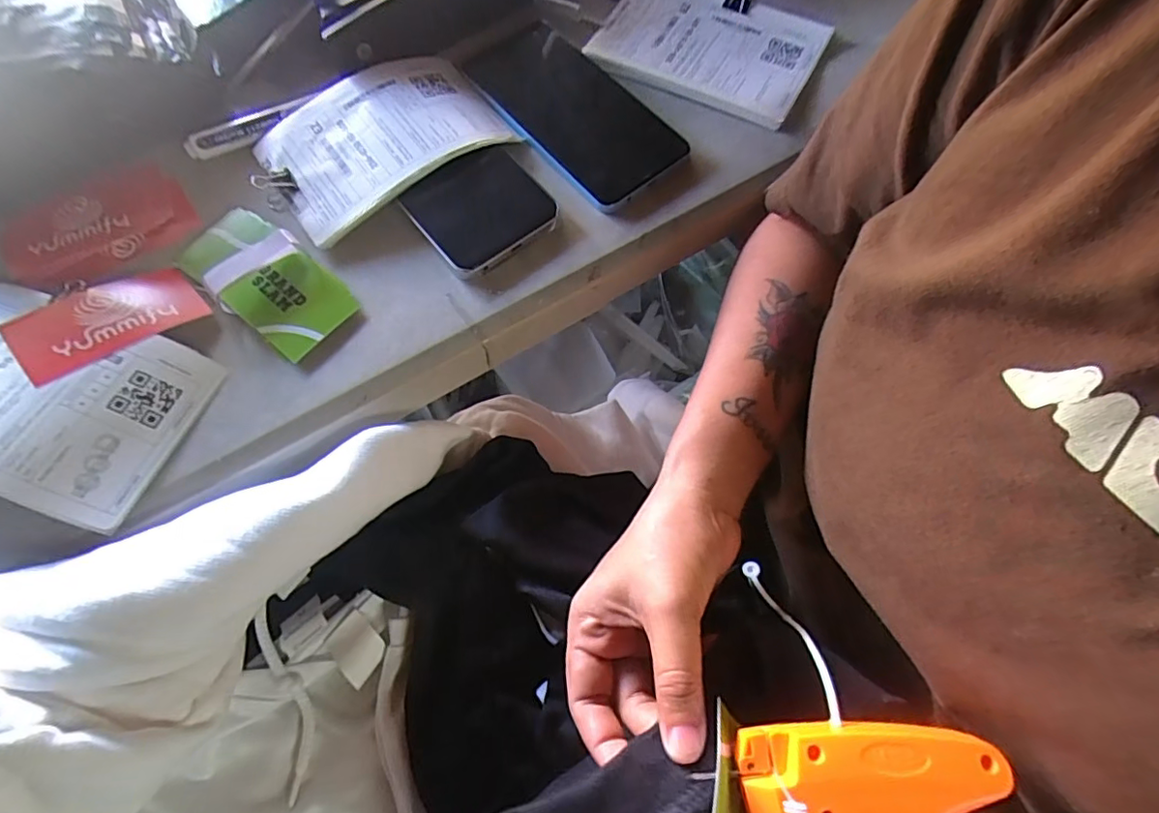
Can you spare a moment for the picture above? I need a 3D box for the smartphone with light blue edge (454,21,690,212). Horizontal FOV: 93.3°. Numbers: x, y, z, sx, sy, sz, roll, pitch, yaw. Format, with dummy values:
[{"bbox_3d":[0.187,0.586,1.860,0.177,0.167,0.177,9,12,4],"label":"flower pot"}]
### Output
[{"bbox_3d":[-0.013,-0.209,0.377,0.084,0.016,0.185,-37,71,-16],"label":"smartphone with light blue edge"}]

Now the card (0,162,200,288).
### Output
[{"bbox_3d":[-0.299,-0.110,0.339,0.106,0.007,0.053,-26,89,-11],"label":"card"}]

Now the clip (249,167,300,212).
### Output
[{"bbox_3d":[-0.189,-0.137,0.342,0.023,0.020,0.021,-35,75,-12],"label":"clip"}]

